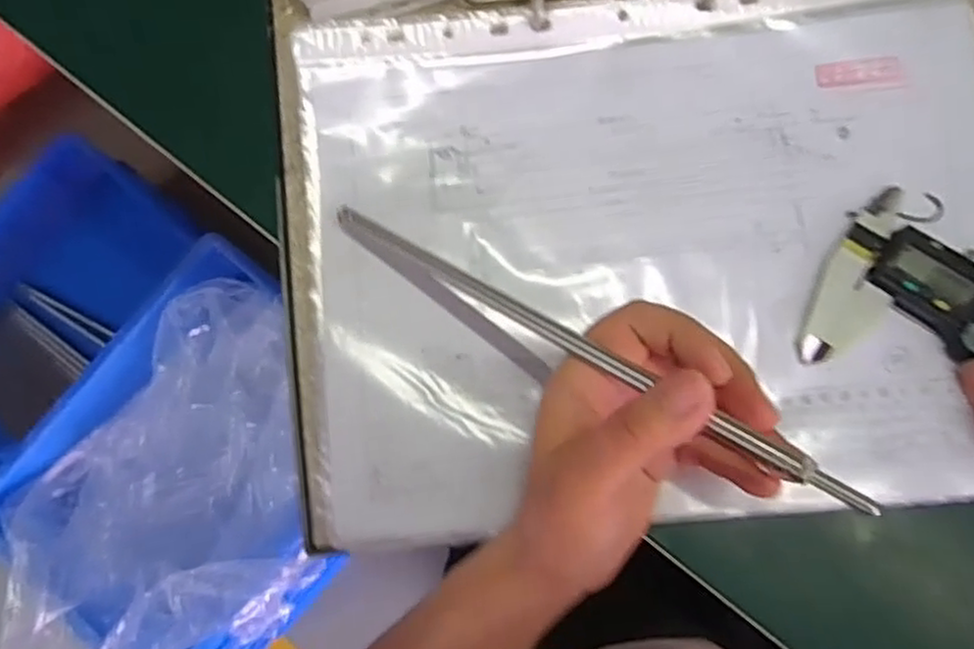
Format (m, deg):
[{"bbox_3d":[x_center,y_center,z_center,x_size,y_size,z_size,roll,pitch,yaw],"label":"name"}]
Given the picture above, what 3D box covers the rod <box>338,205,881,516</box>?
[{"bbox_3d":[0.025,0.002,0.267,0.236,0.013,0.008,30,84,30],"label":"rod"}]

